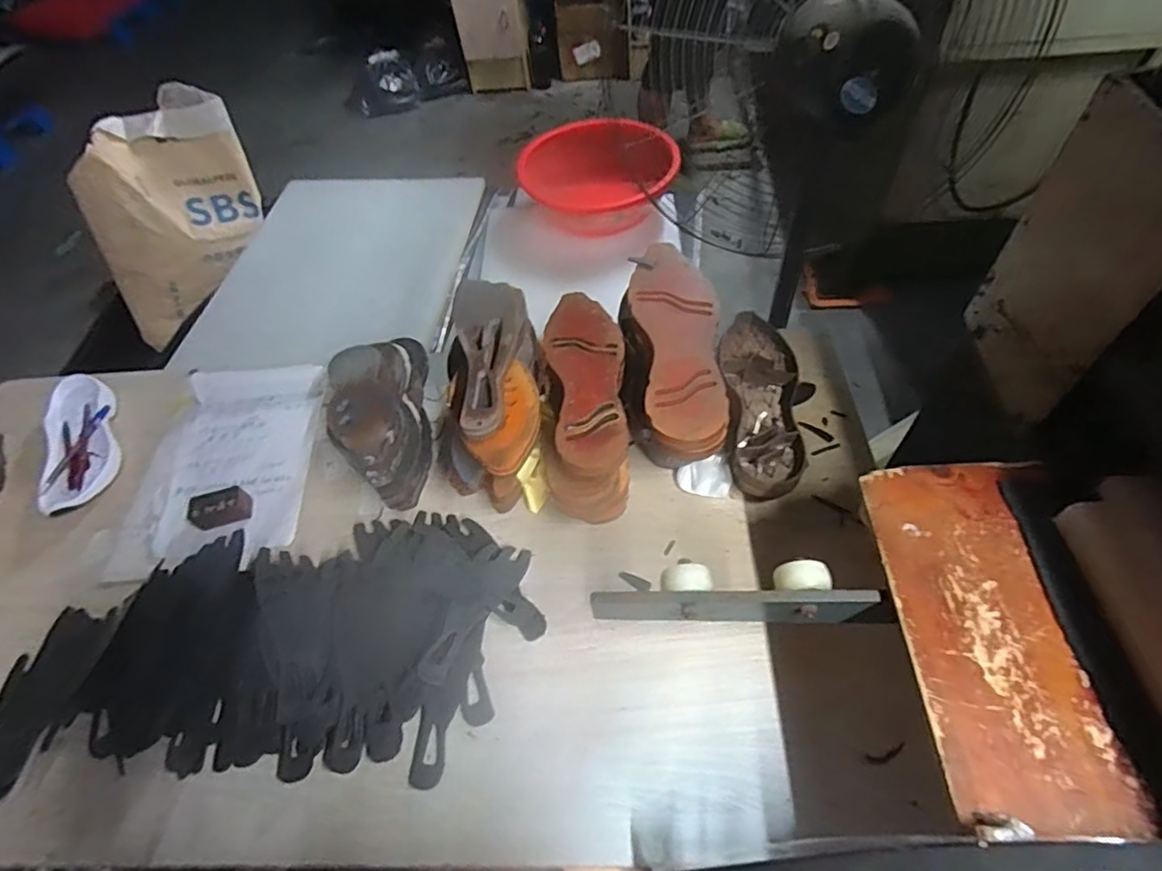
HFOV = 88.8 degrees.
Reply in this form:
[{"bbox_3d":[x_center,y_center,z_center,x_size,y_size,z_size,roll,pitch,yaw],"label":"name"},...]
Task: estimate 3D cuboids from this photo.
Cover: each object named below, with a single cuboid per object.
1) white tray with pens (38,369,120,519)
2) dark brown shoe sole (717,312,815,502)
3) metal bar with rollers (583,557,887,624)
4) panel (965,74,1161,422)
[{"bbox_3d":[-0.769,0.005,0.907,0.095,0.031,0.264,-25,58,-11],"label":"white tray with pens"},{"bbox_3d":[0.250,-0.055,0.811,0.136,0.061,0.292,9,58,11],"label":"dark brown shoe sole"},{"bbox_3d":[0.128,0.137,0.521,0.231,0.032,0.047,-1,53,4],"label":"metal bar with rollers"},{"bbox_3d":[0.430,-0.149,0.528,0.010,0.255,0.179,0,53,5],"label":"panel"}]

